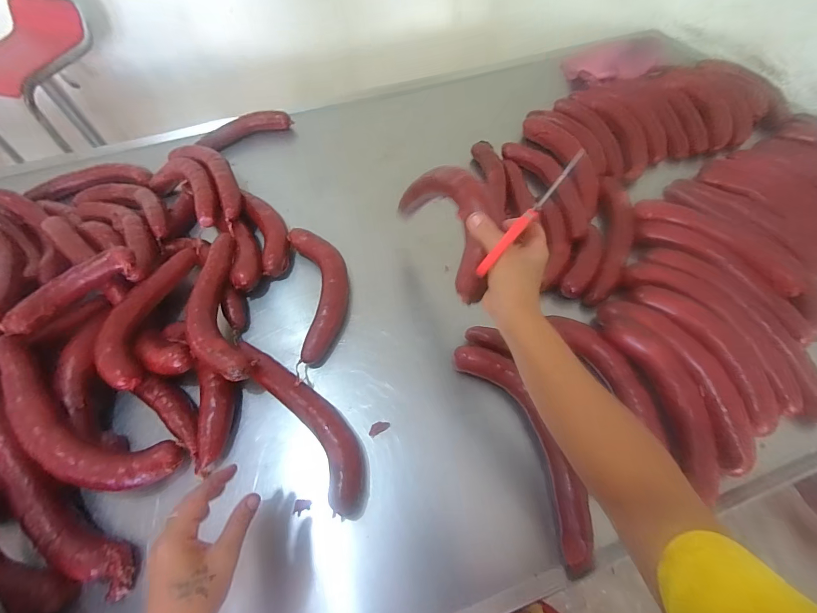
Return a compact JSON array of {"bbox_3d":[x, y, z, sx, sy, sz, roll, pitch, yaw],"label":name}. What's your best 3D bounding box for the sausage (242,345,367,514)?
[{"bbox_3d":[-0.134,0.143,0.488,0.068,0.042,0.267,-35,63,-18],"label":"sausage"}]

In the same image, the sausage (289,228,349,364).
[{"bbox_3d":[-0.141,-0.030,0.598,0.083,0.038,0.241,-12,58,-5],"label":"sausage"}]

